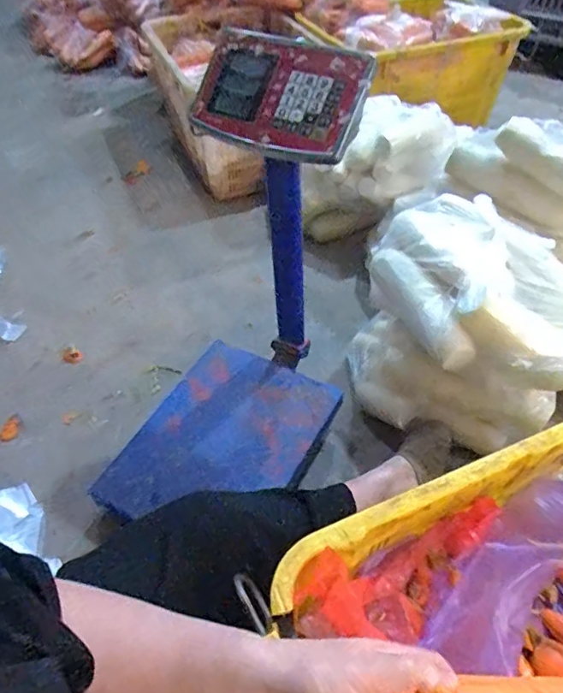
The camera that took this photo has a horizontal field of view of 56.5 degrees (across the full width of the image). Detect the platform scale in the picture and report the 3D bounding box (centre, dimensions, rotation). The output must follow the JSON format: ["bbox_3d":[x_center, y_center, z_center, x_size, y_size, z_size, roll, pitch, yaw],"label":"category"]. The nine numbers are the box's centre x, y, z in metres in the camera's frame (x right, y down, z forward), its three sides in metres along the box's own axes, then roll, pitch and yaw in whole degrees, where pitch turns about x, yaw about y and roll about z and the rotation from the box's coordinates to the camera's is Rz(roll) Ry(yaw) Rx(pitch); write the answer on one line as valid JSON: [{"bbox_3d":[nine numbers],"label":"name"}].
[{"bbox_3d":[-0.074,-0.051,0.818,0.316,0.636,0.465,24,51,19],"label":"platform scale"}]

